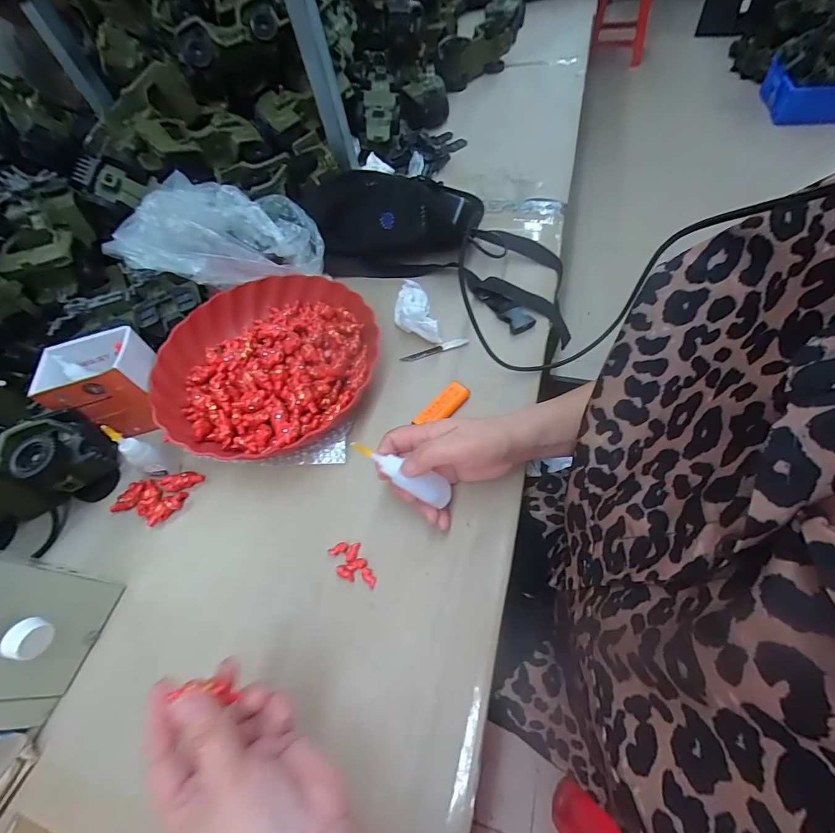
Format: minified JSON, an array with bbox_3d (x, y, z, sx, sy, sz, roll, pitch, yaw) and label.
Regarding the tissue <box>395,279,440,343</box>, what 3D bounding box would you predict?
[{"bbox_3d":[-0.006,-0.132,0.488,0.044,0.030,0.131,-14,45,-4],"label":"tissue"}]

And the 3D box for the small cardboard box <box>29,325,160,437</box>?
[{"bbox_3d":[-0.335,-0.033,0.430,0.095,0.092,0.066,-18,56,0],"label":"small cardboard box"}]

